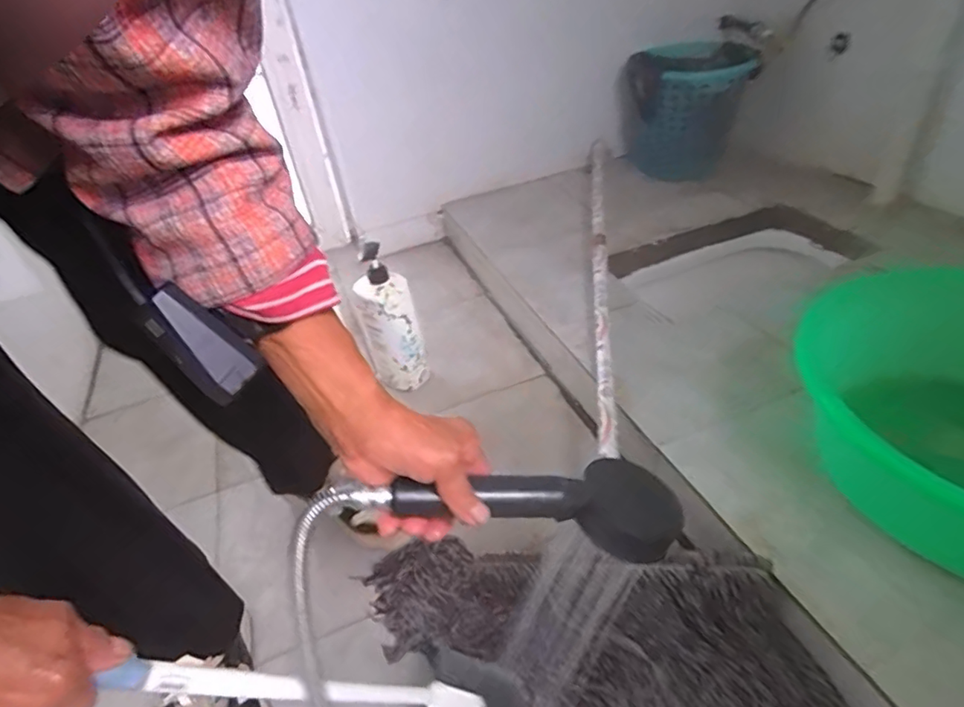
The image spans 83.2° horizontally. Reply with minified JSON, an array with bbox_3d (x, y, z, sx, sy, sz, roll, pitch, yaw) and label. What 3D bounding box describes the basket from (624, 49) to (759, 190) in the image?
[{"bbox_3d":[0.528,-0.624,1.456,0.249,0.314,0.231,-19,39,-15],"label":"basket"}]

